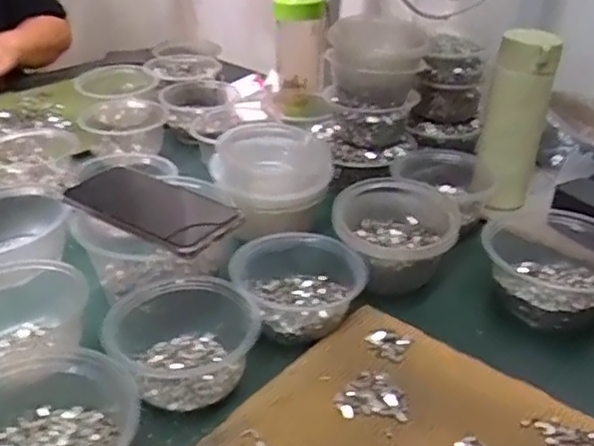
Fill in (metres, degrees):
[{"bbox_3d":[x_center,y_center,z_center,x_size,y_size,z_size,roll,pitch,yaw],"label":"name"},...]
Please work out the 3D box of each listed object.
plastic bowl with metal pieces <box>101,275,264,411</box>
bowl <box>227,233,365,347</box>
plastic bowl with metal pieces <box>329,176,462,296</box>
[{"bbox_3d":[-0.087,0.087,0.493,0.098,0.060,0.098,2,32,-1],"label":"plastic bowl with metal pieces"},{"bbox_3d":[0.000,0.050,0.565,0.114,0.048,0.103,2,32,-1],"label":"bowl"},{"bbox_3d":[0.096,0.011,0.620,0.112,0.065,0.114,2,32,-1],"label":"plastic bowl with metal pieces"}]

